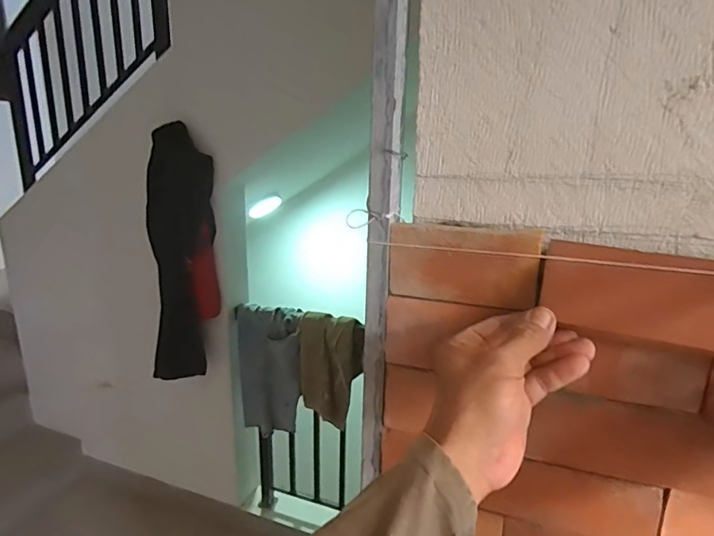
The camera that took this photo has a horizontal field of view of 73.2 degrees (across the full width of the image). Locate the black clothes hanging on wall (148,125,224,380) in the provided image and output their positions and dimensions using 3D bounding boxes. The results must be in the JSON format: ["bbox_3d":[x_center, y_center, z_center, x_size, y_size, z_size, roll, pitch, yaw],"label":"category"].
[{"bbox_3d":[-0.611,-0.040,1.691,0.237,0.814,0.187,-4,17,-16],"label":"black clothes hanging on wall"}]

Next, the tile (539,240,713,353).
[{"bbox_3d":[0.214,0.020,0.314,0.170,0.061,0.011,9,-16,21],"label":"tile"}]

